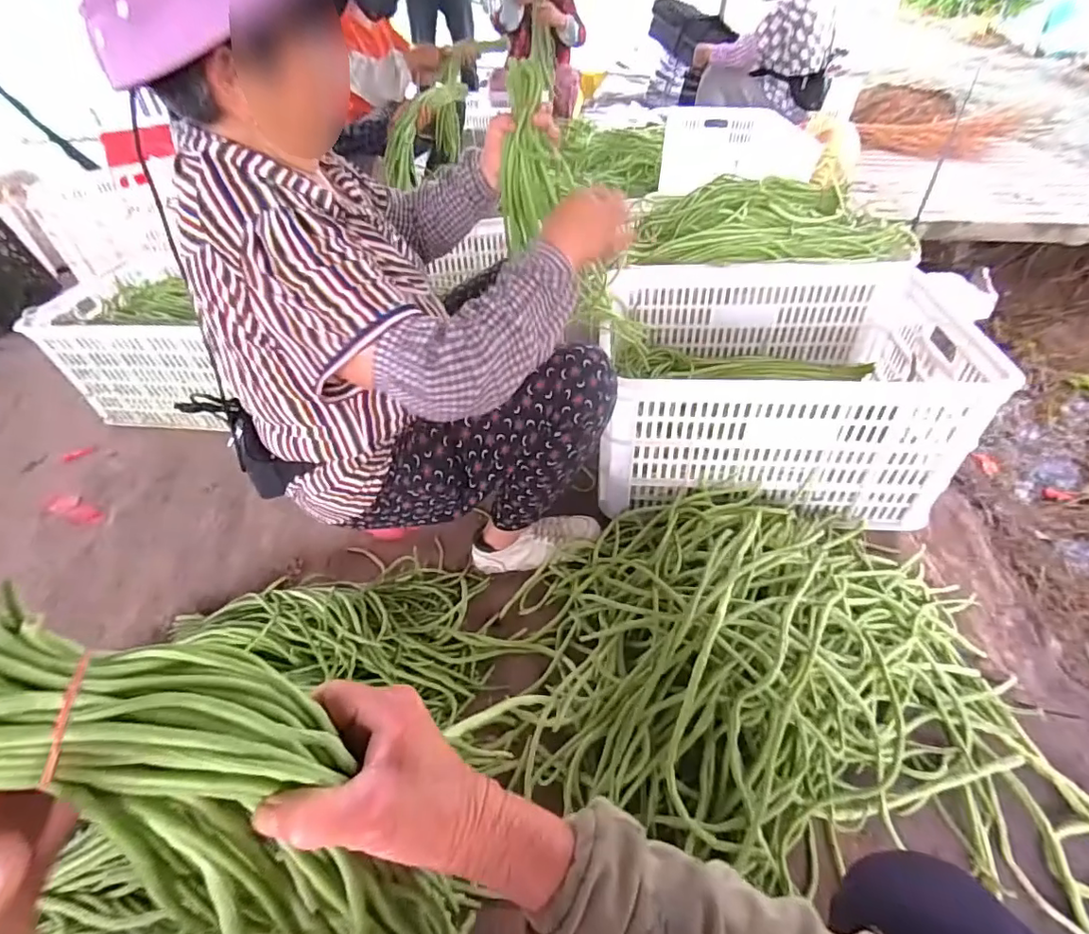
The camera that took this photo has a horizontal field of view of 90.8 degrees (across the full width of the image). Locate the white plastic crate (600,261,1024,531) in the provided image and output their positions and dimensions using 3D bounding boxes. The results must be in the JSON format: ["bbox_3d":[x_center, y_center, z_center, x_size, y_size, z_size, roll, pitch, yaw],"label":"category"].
[{"bbox_3d":[0.433,-0.165,1.072,0.651,0.289,0.471,-4,42,0],"label":"white plastic crate"}]

